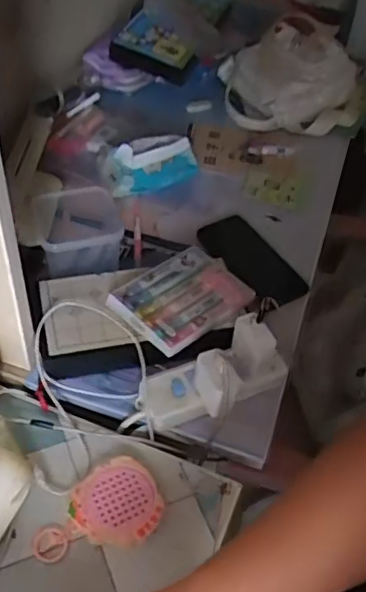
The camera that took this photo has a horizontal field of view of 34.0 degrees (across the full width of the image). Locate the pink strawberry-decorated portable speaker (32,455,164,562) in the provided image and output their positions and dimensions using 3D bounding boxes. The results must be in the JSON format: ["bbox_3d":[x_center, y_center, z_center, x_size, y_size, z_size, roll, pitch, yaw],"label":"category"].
[{"bbox_3d":[-0.082,0.207,0.568,0.120,0.018,0.080,-22,54,-24],"label":"pink strawberry-decorated portable speaker"}]

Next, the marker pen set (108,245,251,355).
[{"bbox_3d":[0.000,0.000,0.710,0.144,0.015,0.114,-31,58,-30],"label":"marker pen set"}]

